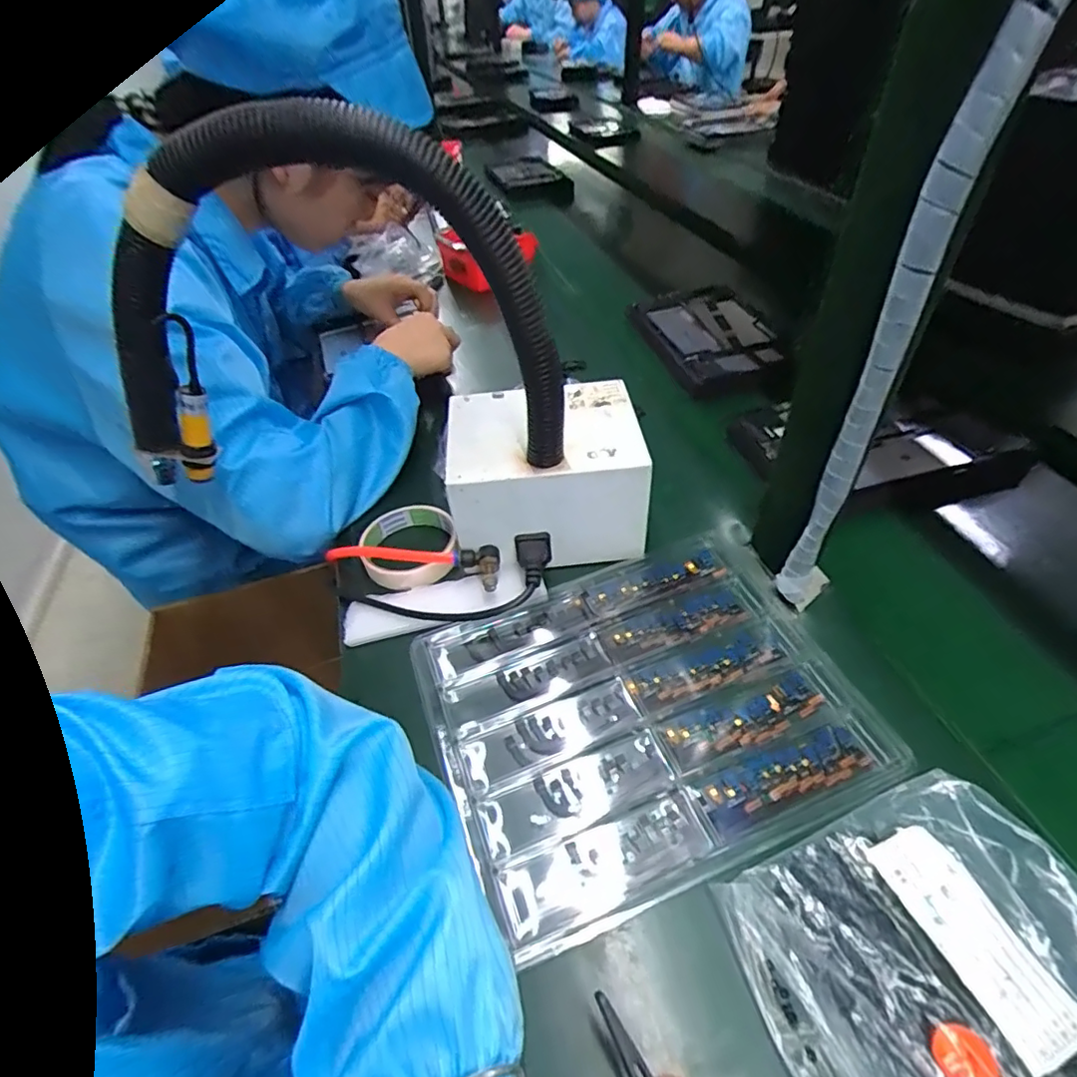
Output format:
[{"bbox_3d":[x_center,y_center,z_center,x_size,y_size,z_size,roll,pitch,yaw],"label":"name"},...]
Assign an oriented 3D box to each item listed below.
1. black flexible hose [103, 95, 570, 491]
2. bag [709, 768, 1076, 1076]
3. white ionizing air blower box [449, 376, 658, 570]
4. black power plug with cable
[{"bbox_3d":[-0.143,-0.152,0.377,0.309,0.225,0.092,-1,46,4],"label":"black flexible hose"},{"bbox_3d":[0.195,0.208,0.278,0.169,0.027,0.140,-19,47,-13],"label":"bag"},{"bbox_3d":[0.004,-0.056,0.493,0.155,0.099,0.129,-6,46,-1],"label":"white ionizing air blower box"},{"bbox_3d":[-0.067,0.047,0.456,0.171,0.028,0.060,-22,46,3],"label":"black power plug with cable"}]

